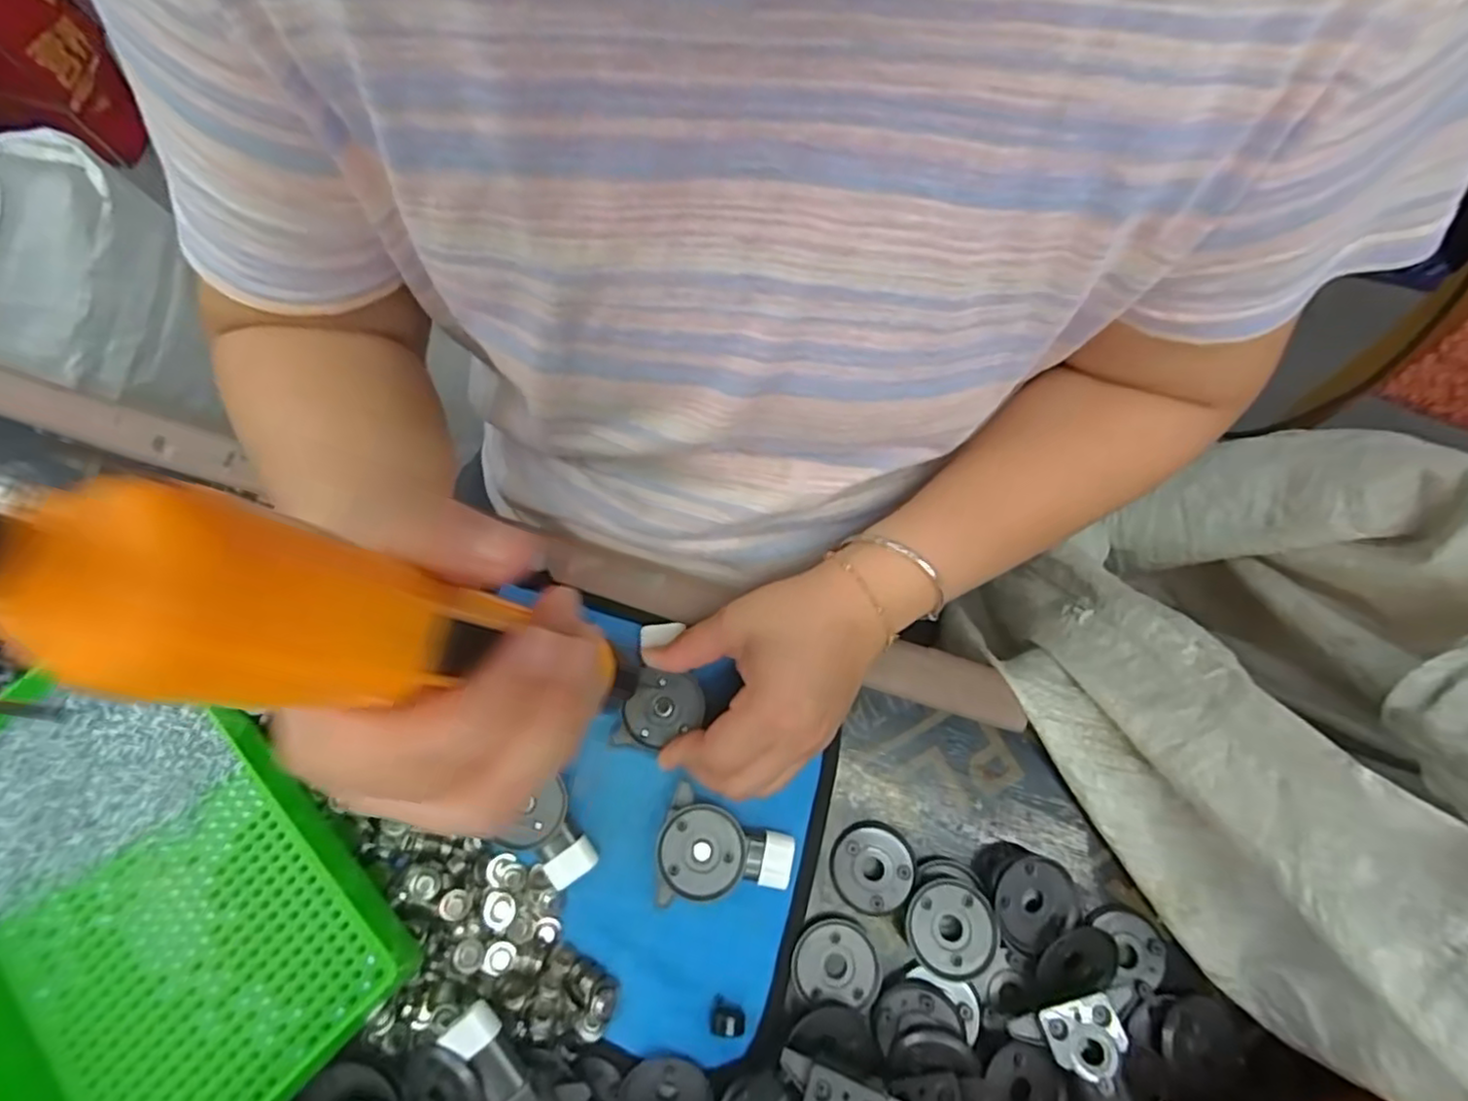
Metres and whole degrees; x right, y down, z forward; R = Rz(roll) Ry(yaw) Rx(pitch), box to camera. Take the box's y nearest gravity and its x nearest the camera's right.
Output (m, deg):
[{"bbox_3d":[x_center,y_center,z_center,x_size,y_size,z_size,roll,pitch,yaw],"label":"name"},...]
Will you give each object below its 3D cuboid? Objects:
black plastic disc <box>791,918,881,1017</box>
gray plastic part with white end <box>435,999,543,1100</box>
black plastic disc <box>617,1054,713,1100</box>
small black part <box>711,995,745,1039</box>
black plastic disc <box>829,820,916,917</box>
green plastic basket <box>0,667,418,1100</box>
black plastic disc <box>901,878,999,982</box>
[{"bbox_3d":[0.051,0.204,0.327,0.041,0.004,0.039,0,74,1],"label":"black plastic disc"},{"bbox_3d":[-0.104,0.235,0.295,0.025,0.013,0.062,-37,77,-9],"label":"gray plastic part with white end"},{"bbox_3d":[-0.031,0.255,0.311,0.040,0.008,0.039,34,96,2],"label":"black plastic disc"},{"bbox_3d":[-0.003,0.223,0.316,0.016,0.014,0.013,9,74,3],"label":"small black part"},{"bbox_3d":[0.070,0.161,0.337,0.041,0.004,0.042,9,70,19],"label":"black plastic disc"},{"bbox_3d":[-0.287,0.161,0.305,0.241,0.038,0.167,43,79,12],"label":"green plastic basket"},{"bbox_3d":[0.105,0.183,0.321,0.041,0.010,0.042,0,74,1],"label":"black plastic disc"}]

